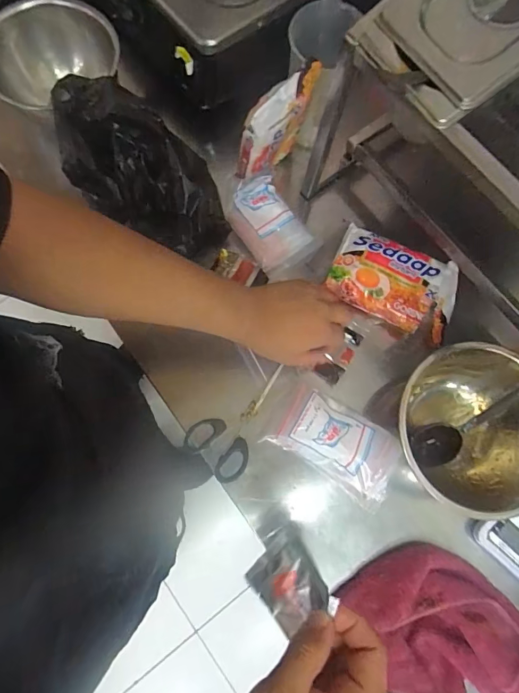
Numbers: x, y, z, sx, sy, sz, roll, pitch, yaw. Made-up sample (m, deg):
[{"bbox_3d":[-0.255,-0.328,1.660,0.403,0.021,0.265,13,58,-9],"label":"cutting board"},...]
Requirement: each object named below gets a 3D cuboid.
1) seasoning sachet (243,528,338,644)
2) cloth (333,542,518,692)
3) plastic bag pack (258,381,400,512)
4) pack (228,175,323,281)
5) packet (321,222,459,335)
[{"bbox_3d":[0.019,0.163,0.284,0.045,0.012,0.062,-37,46,-5],"label":"seasoning sachet"},{"bbox_3d":[0.197,0.302,0.408,0.156,0.029,0.196,-28,78,-9],"label":"cloth"},{"bbox_3d":[0.089,0.107,0.453,0.137,0.039,0.079,32,77,6],"label":"plastic bag pack"},{"bbox_3d":[0.013,-0.152,0.516,0.081,0.025,0.117,-35,96,-7],"label":"pack"},{"bbox_3d":[0.166,-0.080,0.499,0.154,0.027,0.099,22,76,4],"label":"packet"}]

